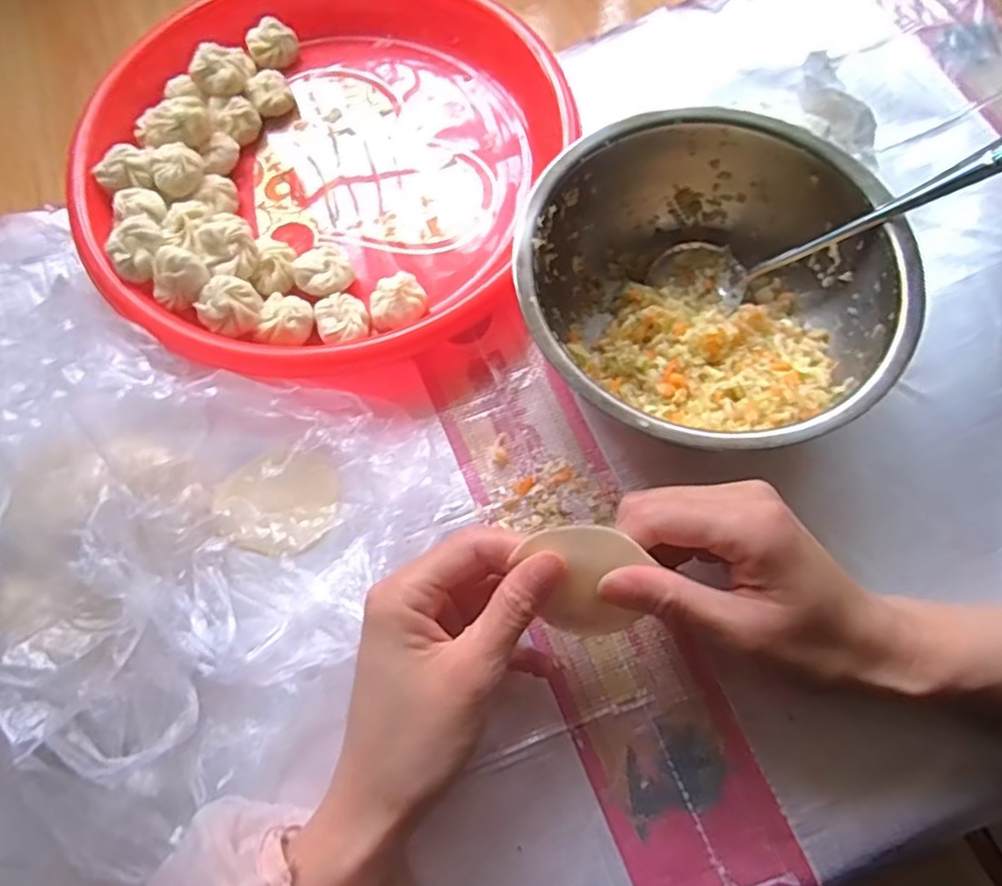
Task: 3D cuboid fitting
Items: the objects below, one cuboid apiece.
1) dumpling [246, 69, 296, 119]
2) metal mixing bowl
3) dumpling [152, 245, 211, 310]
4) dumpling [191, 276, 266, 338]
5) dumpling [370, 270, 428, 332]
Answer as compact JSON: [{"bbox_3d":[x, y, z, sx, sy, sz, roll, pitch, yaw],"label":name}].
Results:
[{"bbox_3d":[-0.154,-0.233,0.441,0.027,0.018,0.029,-1,69,1],"label":"dumpling"},{"bbox_3d":[0.101,-0.072,0.339,0.177,0.073,0.177,-1,69,1],"label":"metal mixing bowl"},{"bbox_3d":[-0.177,-0.091,0.357,0.030,0.018,0.028,-1,70,2],"label":"dumpling"},{"bbox_3d":[-0.149,-0.075,0.360,0.031,0.017,0.031,-1,69,1],"label":"dumpling"},{"bbox_3d":[-0.059,-0.079,0.375,0.033,0.022,0.030,-1,69,1],"label":"dumpling"}]

